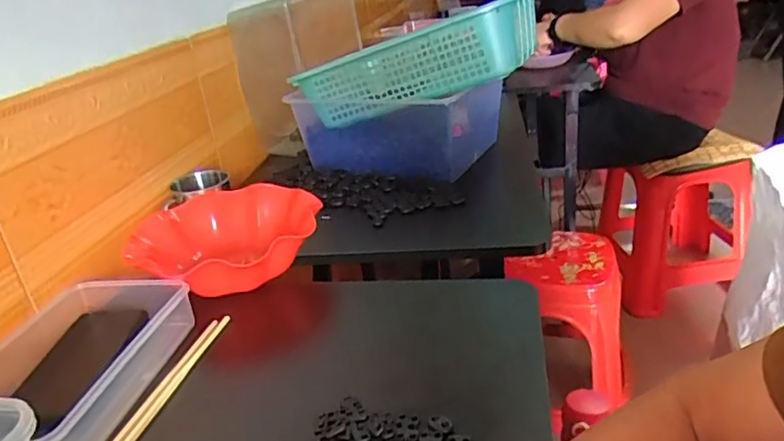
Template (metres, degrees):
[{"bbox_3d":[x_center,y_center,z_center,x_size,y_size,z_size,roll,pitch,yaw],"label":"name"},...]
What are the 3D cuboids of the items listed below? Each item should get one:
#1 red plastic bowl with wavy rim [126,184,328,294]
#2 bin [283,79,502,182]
[{"bbox_3d":[-0.199,0.025,0.739,0.220,0.063,0.207,-6,23,2],"label":"red plastic bowl with wavy rim"},{"bbox_3d":[0.010,-0.153,0.977,0.305,0.130,0.176,8,27,30],"label":"bin"}]

